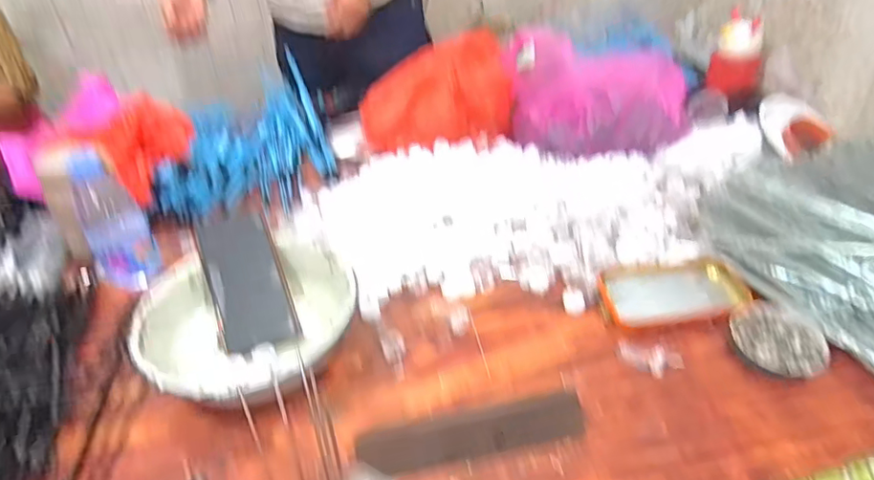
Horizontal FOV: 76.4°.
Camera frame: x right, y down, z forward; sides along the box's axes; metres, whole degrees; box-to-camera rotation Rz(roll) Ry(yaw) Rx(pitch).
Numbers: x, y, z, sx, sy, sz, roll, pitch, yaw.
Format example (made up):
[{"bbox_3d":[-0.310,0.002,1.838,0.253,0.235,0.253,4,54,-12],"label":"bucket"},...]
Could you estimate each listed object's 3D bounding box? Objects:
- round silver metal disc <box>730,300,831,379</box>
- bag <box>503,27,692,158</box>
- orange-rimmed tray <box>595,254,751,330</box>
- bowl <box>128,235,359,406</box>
[{"bbox_3d":[0.330,0.095,0.540,0.081,0.010,0.087,-2,38,3],"label":"round silver metal disc"},{"bbox_3d":[0.219,-0.209,0.800,0.266,0.118,0.155,9,40,18],"label":"bag"},{"bbox_3d":[0.251,0.055,0.601,0.147,0.023,0.091,-4,38,1],"label":"orange-rimmed tray"},{"bbox_3d":[-0.192,0.078,0.572,0.211,0.058,0.182,-25,42,-24],"label":"bowl"}]

